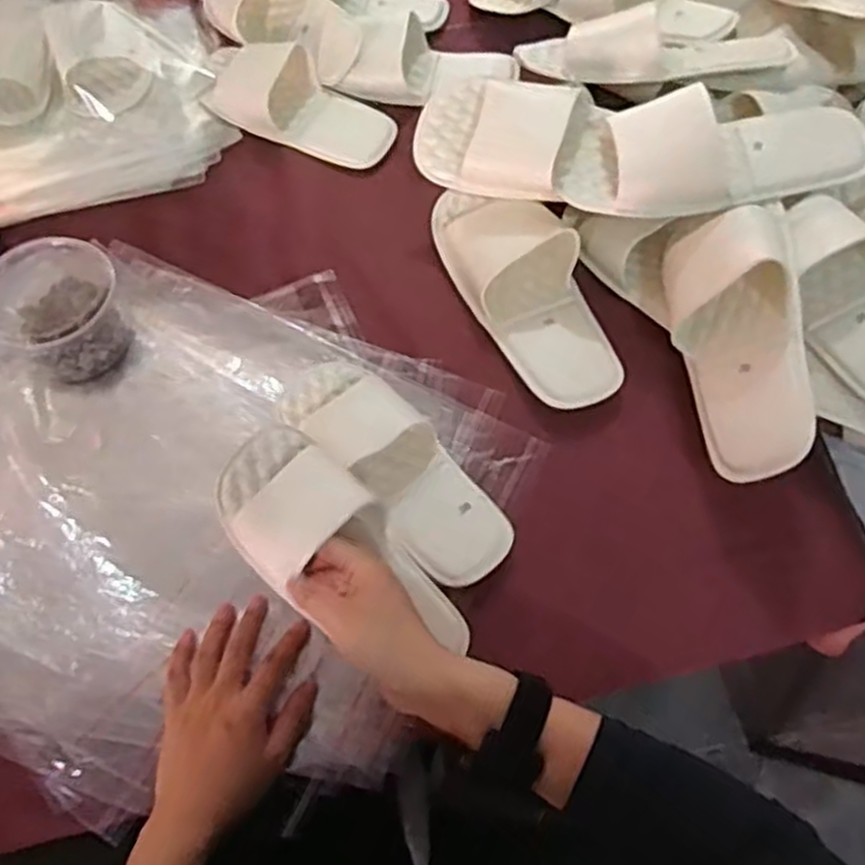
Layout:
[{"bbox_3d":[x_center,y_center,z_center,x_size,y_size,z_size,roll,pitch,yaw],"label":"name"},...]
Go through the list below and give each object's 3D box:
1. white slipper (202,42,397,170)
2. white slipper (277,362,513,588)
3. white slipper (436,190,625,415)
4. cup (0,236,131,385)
[{"bbox_3d":[-0.155,-0.365,0.824,0.231,0.049,0.097,21,66,11],"label":"white slipper"},{"bbox_3d":[-0.034,0.019,0.623,0.082,0.054,0.234,-41,69,-17],"label":"white slipper"},{"bbox_3d":[0.088,-0.143,0.710,0.110,0.043,0.267,-27,66,-12],"label":"white slipper"},{"bbox_3d":[-0.330,-0.115,0.676,0.112,0.082,0.102,-1,63,1],"label":"cup"}]

